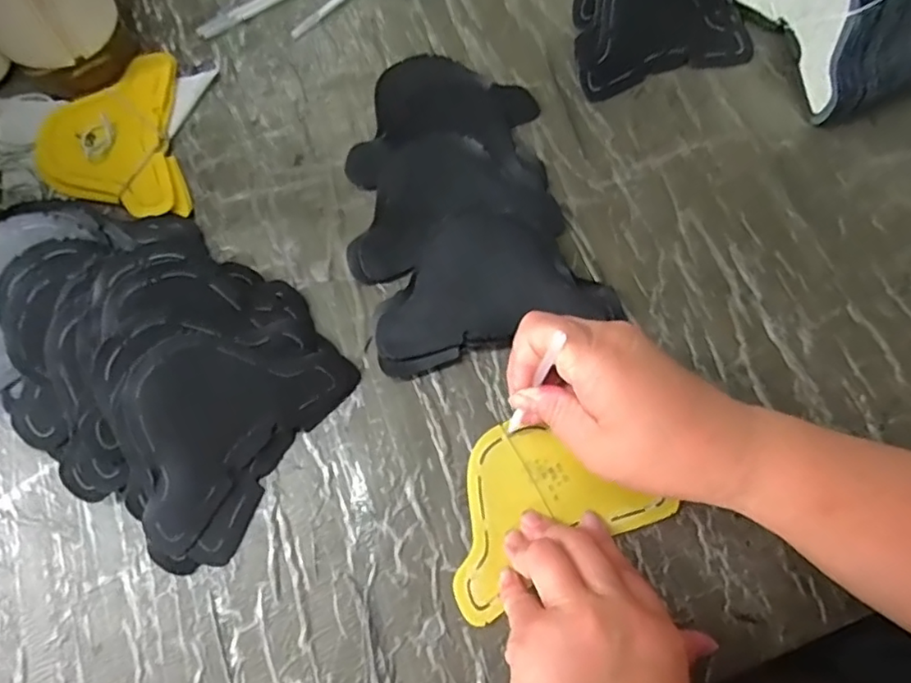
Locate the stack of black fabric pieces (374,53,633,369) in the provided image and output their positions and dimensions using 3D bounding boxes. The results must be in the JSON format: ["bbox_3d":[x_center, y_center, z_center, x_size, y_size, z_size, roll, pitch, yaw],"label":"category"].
[{"bbox_3d":[0.010,-0.103,0.412,0.144,0.020,0.232,-8,71,-5],"label":"stack of black fabric pieces"}]

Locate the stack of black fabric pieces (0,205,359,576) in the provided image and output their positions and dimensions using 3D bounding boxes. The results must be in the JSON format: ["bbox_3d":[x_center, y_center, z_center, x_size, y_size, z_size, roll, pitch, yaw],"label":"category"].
[{"bbox_3d":[-0.181,0.004,0.352,0.217,0.046,0.161,34,73,10],"label":"stack of black fabric pieces"}]

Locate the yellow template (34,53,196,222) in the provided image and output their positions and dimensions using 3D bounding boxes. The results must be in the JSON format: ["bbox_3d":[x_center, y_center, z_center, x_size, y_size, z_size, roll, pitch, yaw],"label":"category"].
[{"bbox_3d":[-0.242,-0.139,0.425,0.096,0.009,0.134,-13,71,-3],"label":"yellow template"}]

